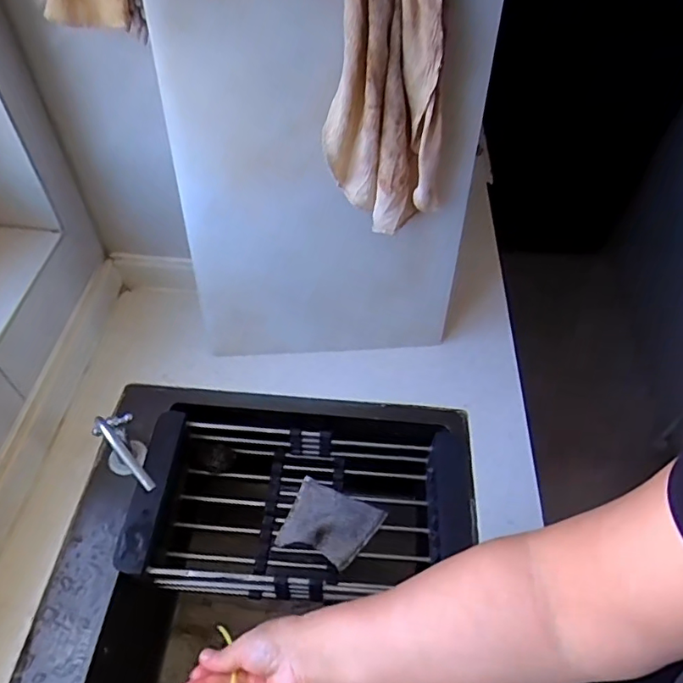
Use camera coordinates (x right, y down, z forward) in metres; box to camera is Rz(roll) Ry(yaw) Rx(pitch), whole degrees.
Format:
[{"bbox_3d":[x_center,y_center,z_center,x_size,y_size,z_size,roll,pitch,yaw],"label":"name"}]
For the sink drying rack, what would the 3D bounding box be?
[{"bbox_3d":[-0.045,0.196,0.630,0.369,0.085,0.186,3,52,-1],"label":"sink drying rack"}]

